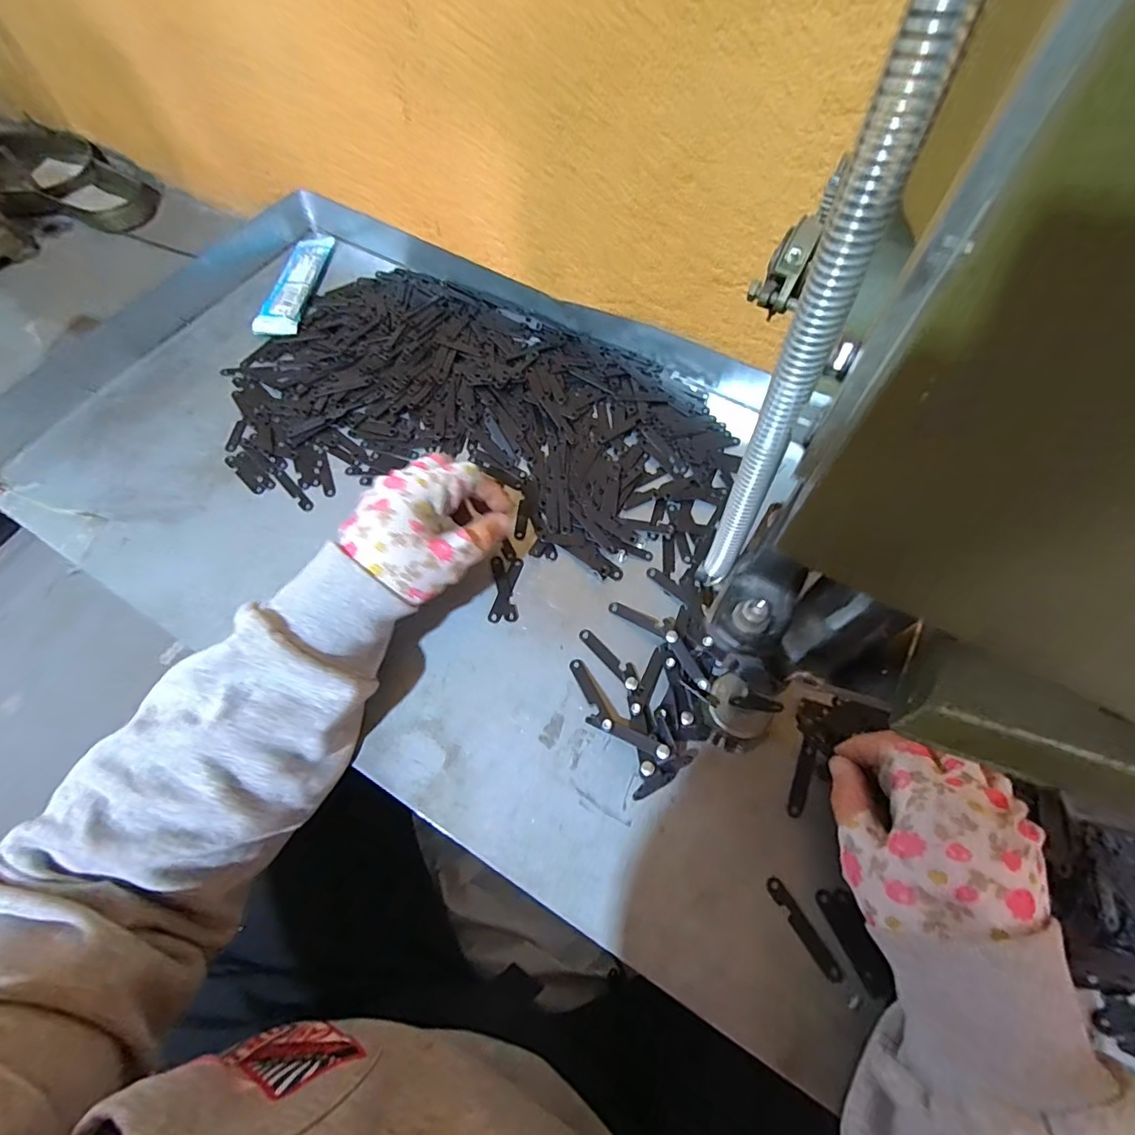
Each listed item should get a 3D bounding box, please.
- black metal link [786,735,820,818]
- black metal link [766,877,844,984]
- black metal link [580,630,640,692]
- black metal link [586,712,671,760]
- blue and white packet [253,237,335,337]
[{"bbox_3d":[0.143,0.125,0.321,0.009,0.004,0.049,23,64,12],"label":"black metal link"},{"bbox_3d":[0.126,0.193,0.284,0.009,0.004,0.052,-30,67,-12],"label":"black metal link"},{"bbox_3d":[0.030,0.060,0.355,0.013,0.004,0.053,-38,69,-15],"label":"black metal link"},{"bbox_3d":[0.037,0.102,0.323,0.053,0.006,0.009,19,66,24],"label":"black metal link"},{"bbox_3d":[-0.272,-0.288,0.530,0.039,0.011,0.151,2,64,3],"label":"blue and white packet"}]

